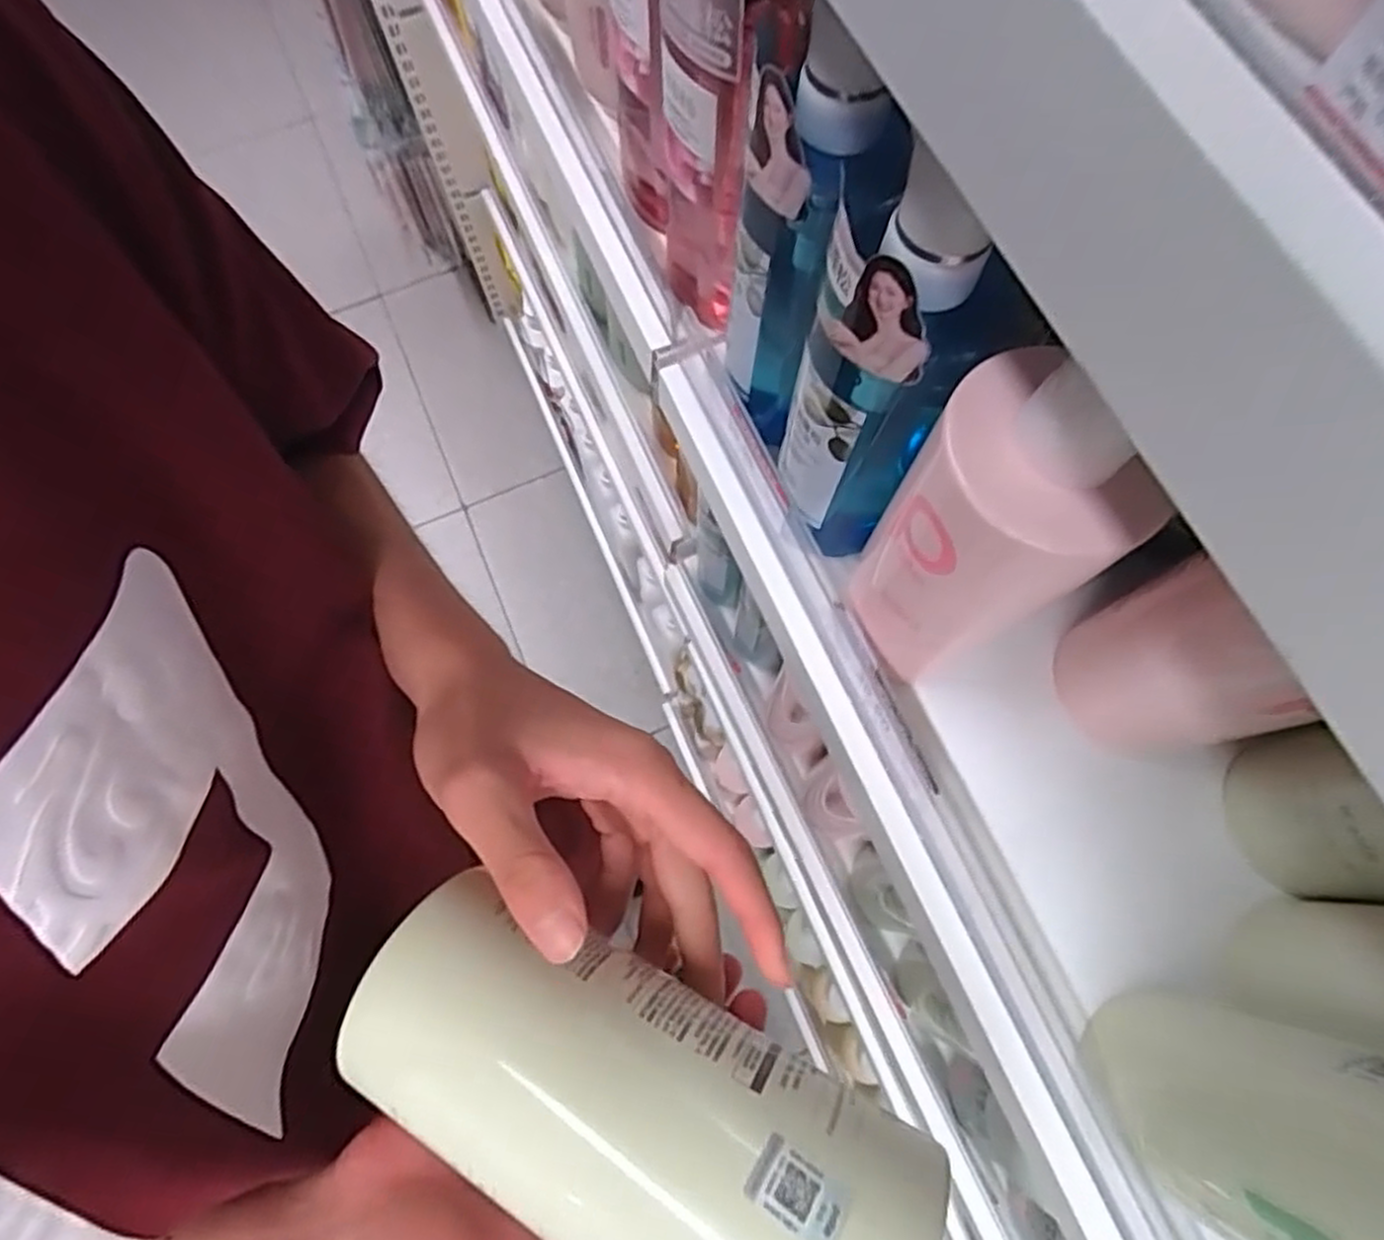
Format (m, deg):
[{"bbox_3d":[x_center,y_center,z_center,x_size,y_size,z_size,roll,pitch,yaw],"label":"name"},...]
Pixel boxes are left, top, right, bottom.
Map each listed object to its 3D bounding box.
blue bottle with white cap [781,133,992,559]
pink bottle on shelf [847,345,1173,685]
[{"bbox_3d":[0.071,-0.097,0.324,0.057,0.198,0.062,-1,73,2],"label":"blue bottle with white cap"},{"bbox_3d":[0.108,-0.032,0.307,0.058,0.182,0.077,-19,73,-4],"label":"pink bottle on shelf"}]

